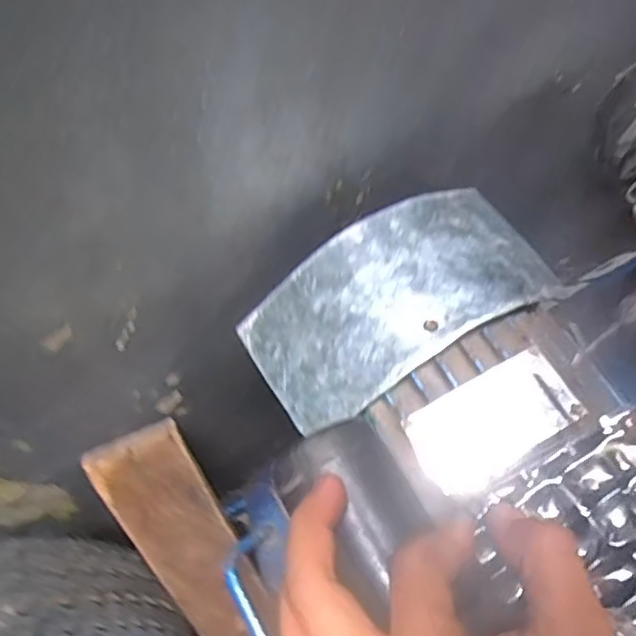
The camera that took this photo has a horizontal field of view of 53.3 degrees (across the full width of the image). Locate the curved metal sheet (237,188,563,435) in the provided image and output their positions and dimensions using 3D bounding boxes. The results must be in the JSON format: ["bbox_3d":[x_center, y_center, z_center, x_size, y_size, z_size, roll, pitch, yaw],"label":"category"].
[{"bbox_3d":[0.044,-0.014,0.353,0.168,0.041,0.087,-31,69,-10],"label":"curved metal sheet"}]

